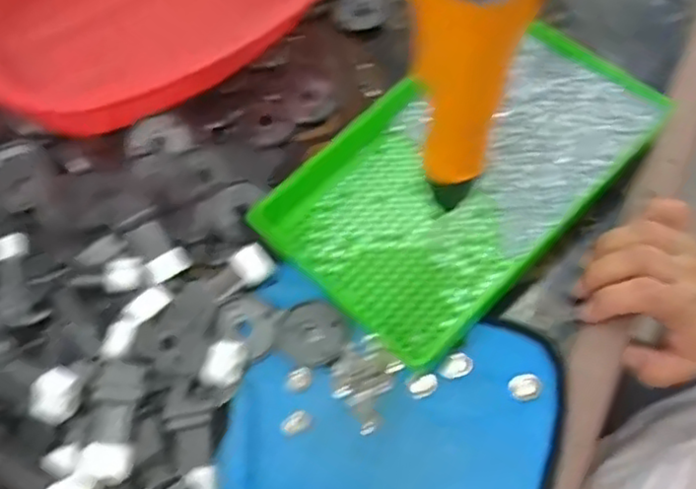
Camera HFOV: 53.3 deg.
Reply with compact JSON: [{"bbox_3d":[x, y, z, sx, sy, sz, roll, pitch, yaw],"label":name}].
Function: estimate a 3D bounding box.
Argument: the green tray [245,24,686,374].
[{"bbox_3d":[0.071,-0.054,0.453,0.241,0.032,0.155,-42,70,-14],"label":"green tray"}]

